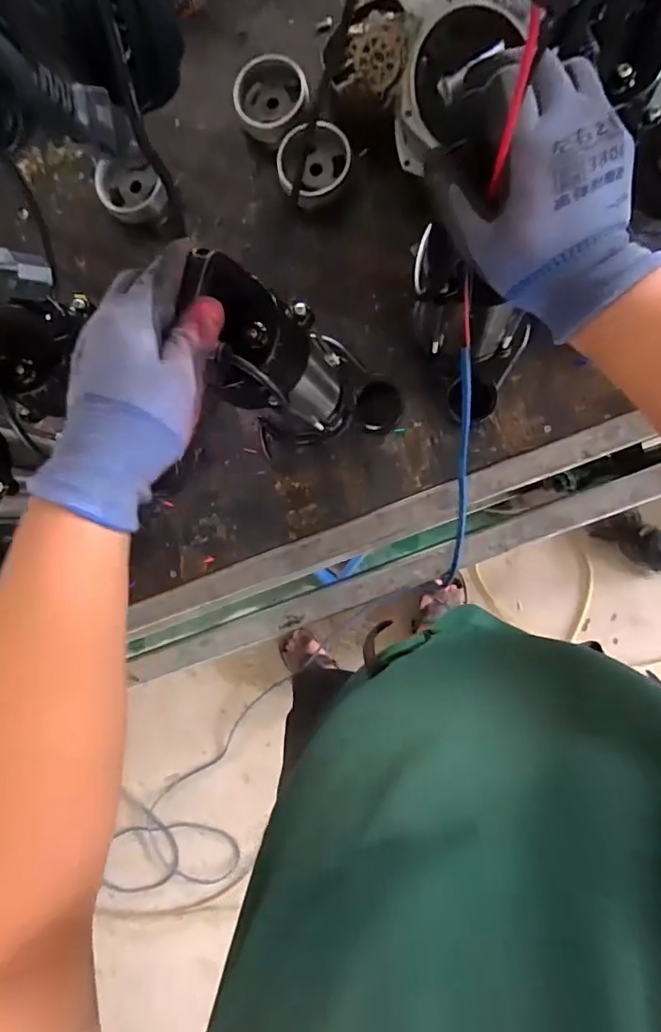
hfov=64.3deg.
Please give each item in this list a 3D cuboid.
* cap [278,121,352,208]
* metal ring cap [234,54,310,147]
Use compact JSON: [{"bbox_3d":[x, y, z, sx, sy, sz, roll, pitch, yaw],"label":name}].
[{"bbox_3d":[-0.019,-0.427,0.641,0.084,0.037,0.080,0,88,7],"label":"cap"},{"bbox_3d":[-0.071,-0.511,0.648,0.093,0.037,0.091,0,88,7],"label":"metal ring cap"}]

